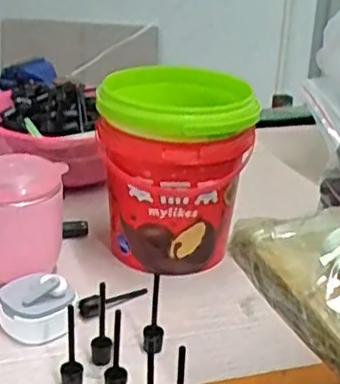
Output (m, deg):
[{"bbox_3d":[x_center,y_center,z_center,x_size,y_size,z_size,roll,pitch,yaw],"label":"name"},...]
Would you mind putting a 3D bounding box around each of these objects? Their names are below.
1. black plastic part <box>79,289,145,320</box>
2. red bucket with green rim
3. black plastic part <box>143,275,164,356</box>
[{"bbox_3d":[-0.045,0.086,0.529,0.063,0.018,0.010,-18,32,-38],"label":"black plastic part"},{"bbox_3d":[0.000,-0.021,0.597,0.123,0.152,0.137,0,25,-7],"label":"red bucket with green rim"},{"bbox_3d":[-0.011,0.088,0.472,0.015,0.063,0.010,2,25,-2],"label":"black plastic part"}]

